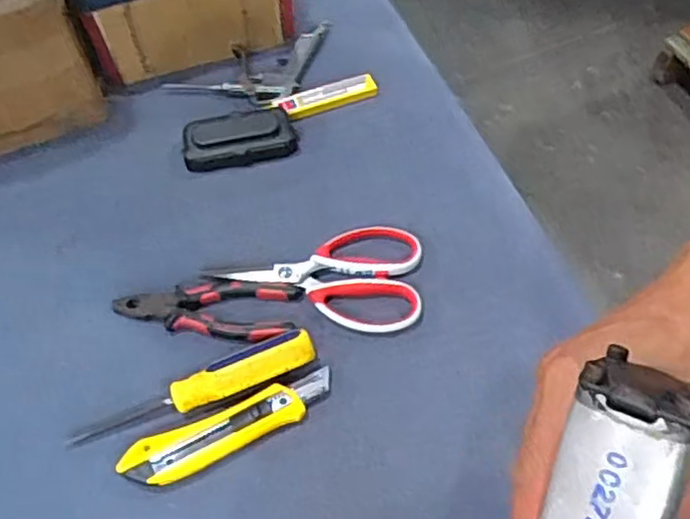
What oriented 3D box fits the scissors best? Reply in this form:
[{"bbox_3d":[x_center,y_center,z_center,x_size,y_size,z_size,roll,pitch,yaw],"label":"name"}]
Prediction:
[{"bbox_3d":[-0.028,0.011,0.580,0.182,0.010,0.100,4,58,5],"label":"scissors"}]

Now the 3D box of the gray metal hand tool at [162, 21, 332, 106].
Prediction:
[{"bbox_3d":[-0.103,-0.223,0.737,0.139,0.012,0.136,11,58,9],"label":"gray metal hand tool"}]

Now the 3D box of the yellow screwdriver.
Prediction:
[{"bbox_3d":[-0.117,0.096,0.520,0.191,0.029,0.033,-17,58,-9],"label":"yellow screwdriver"}]

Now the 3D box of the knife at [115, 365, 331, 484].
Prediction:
[{"bbox_3d":[-0.085,0.128,0.507,0.161,0.014,0.038,-19,59,-9],"label":"knife"}]

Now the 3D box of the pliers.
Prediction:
[{"bbox_3d":[-0.118,0.040,0.568,0.155,0.012,0.053,4,58,5],"label":"pliers"}]

